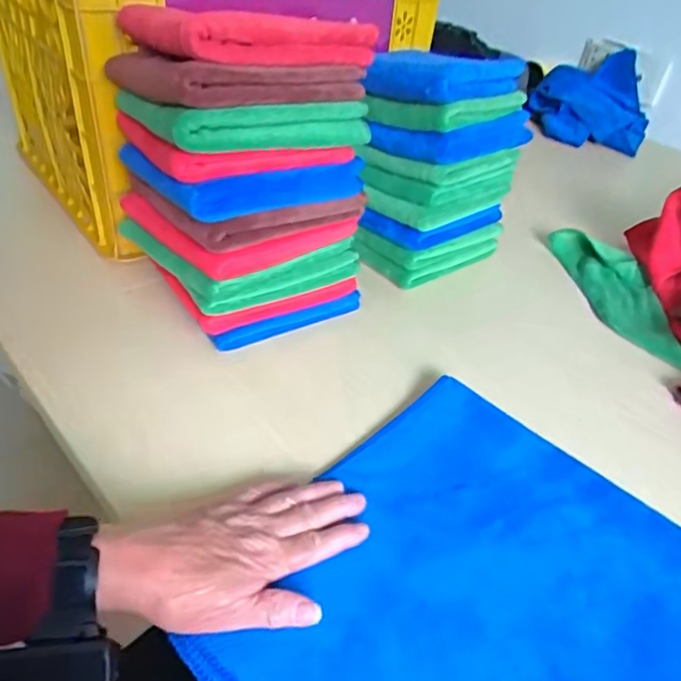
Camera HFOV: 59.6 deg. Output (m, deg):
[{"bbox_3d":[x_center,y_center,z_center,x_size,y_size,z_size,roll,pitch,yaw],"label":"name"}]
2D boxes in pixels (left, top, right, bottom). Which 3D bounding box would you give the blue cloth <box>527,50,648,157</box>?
[{"bbox_3d":[0.496,-0.482,1.183,0.201,0.118,0.169,4,39,-5],"label":"blue cloth"}]

